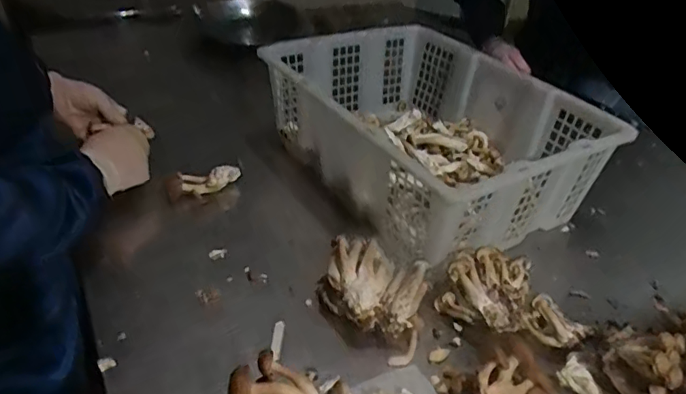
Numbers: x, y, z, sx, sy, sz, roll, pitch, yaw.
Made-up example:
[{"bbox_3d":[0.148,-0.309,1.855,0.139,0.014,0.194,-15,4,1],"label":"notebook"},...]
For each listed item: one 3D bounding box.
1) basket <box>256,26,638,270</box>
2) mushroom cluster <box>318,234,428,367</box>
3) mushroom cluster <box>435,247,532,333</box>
[{"bbox_3d":[0.134,-0.096,0.817,0.341,0.214,0.451,-20,43,-31],"label":"basket"},{"bbox_3d":[0.033,0.108,0.592,0.125,0.071,0.096,19,39,19],"label":"mushroom cluster"},{"bbox_3d":[0.165,0.114,0.614,0.095,0.063,0.091,17,39,16],"label":"mushroom cluster"}]

